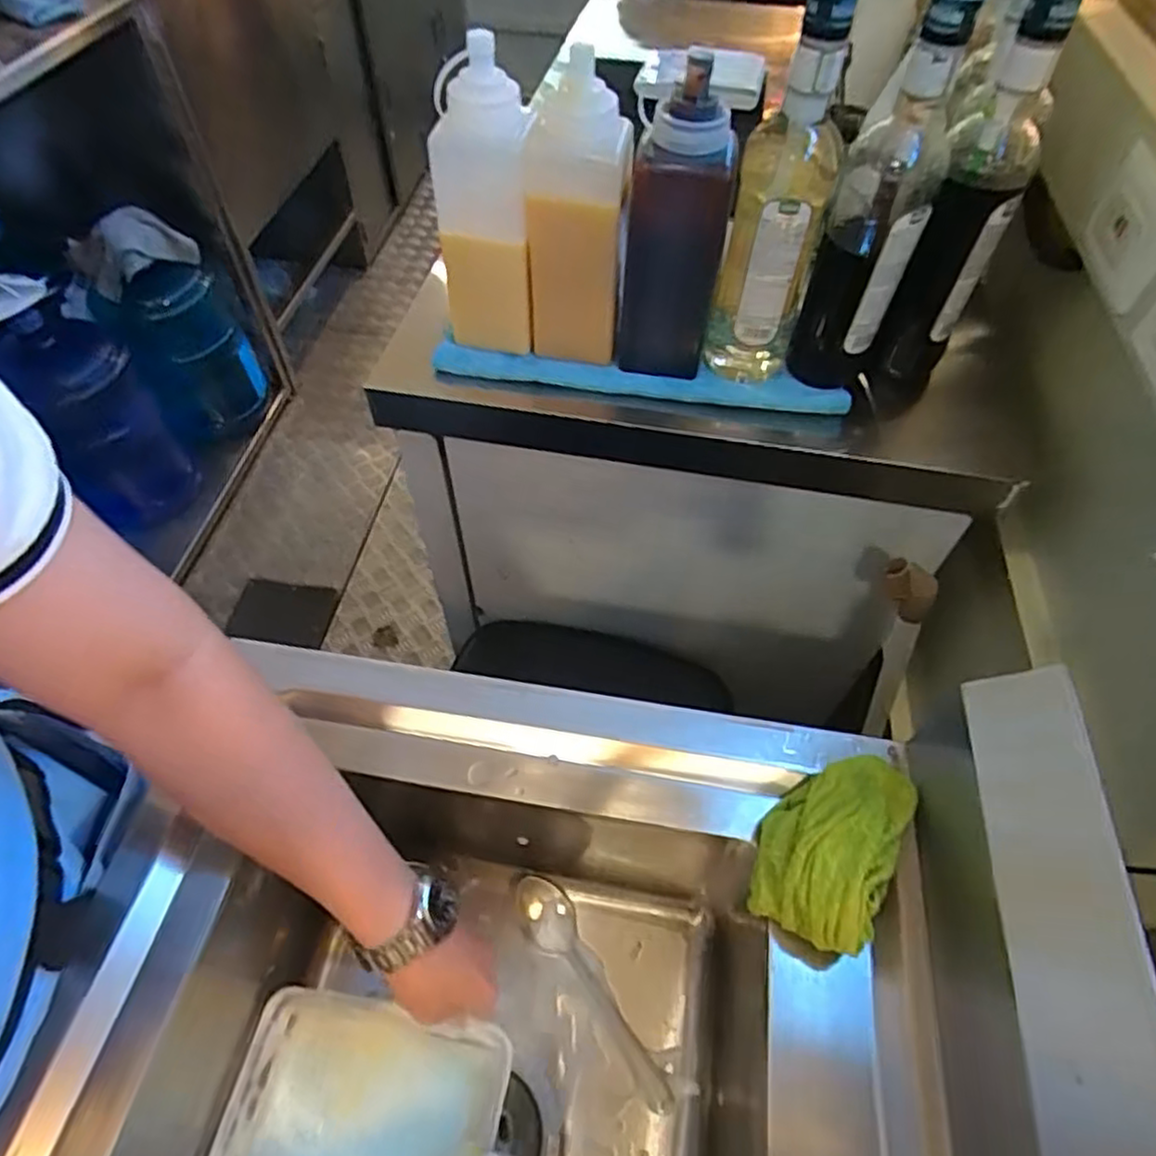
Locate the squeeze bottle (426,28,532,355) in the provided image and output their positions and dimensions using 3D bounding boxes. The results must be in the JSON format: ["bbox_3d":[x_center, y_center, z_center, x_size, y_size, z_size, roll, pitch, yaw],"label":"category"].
[{"bbox_3d":[-0.079,-0.308,0.594,0.081,0.218,0.062,-2,54,-2],"label":"squeeze bottle"}]

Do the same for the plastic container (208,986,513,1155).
[{"bbox_3d":[-0.139,0.357,0.461,0.167,0.056,0.121,10,55,7],"label":"plastic container"}]

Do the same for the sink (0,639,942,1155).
[{"bbox_3d":[-0.067,0.330,0.418,0.445,0.220,0.485,9,55,6],"label":"sink"}]

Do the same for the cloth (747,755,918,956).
[{"bbox_3d":[0.147,0.147,0.401,0.065,0.037,0.116,28,59,18],"label":"cloth"}]

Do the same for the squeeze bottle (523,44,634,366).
[{"bbox_3d":[-0.002,-0.302,0.618,0.085,0.237,0.064,0,54,-1],"label":"squeeze bottle"}]

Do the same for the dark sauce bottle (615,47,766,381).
[{"bbox_3d":[0.079,-0.274,0.593,0.081,0.242,0.075,4,54,2],"label":"dark sauce bottle"}]

